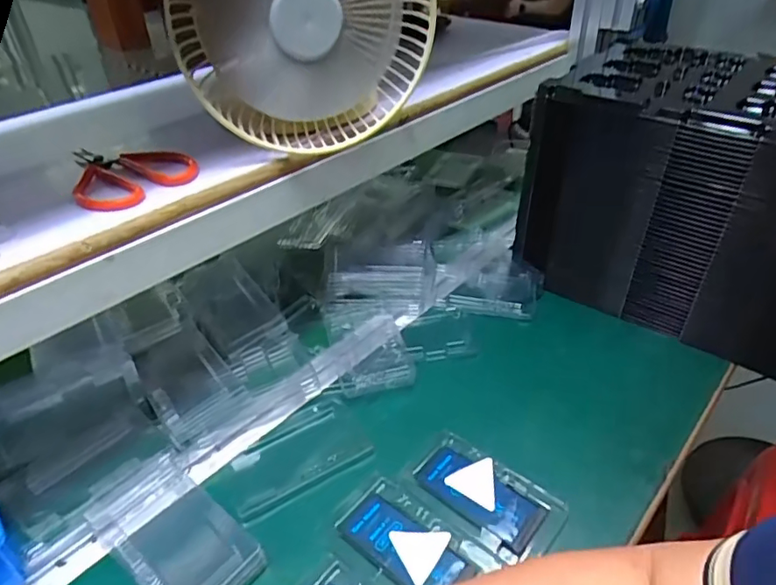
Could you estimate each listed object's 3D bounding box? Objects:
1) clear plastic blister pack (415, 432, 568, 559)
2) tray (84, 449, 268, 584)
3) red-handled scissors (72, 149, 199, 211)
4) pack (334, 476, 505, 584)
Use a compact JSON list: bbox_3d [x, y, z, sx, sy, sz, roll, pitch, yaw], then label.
[{"bbox_3d":[0.080,0.168,0.450,0.119,0.006,0.071,23,44,31],"label":"clear plastic blister pack"},{"bbox_3d":[-0.163,0.185,0.417,0.136,0.025,0.075,24,45,33],"label":"tray"},{"bbox_3d":[-0.215,-0.100,0.440,0.121,0.017,0.084,28,47,36],"label":"red-handled scissors"},{"bbox_3d":[0.018,0.193,0.418,0.114,0.006,0.062,23,45,32],"label":"pack"}]

